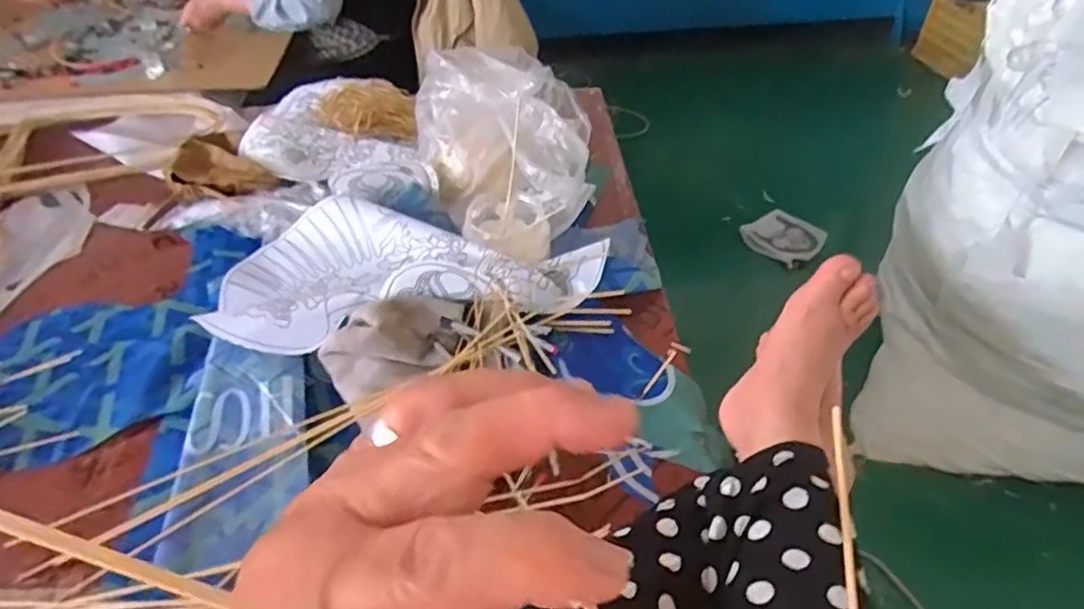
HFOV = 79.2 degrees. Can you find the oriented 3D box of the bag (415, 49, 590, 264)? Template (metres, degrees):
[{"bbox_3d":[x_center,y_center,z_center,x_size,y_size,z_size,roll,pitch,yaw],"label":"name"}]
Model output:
[{"bbox_3d":[-0.038,-0.199,0.891,0.228,0.174,0.302,-9,45,-8],"label":"bag"}]

